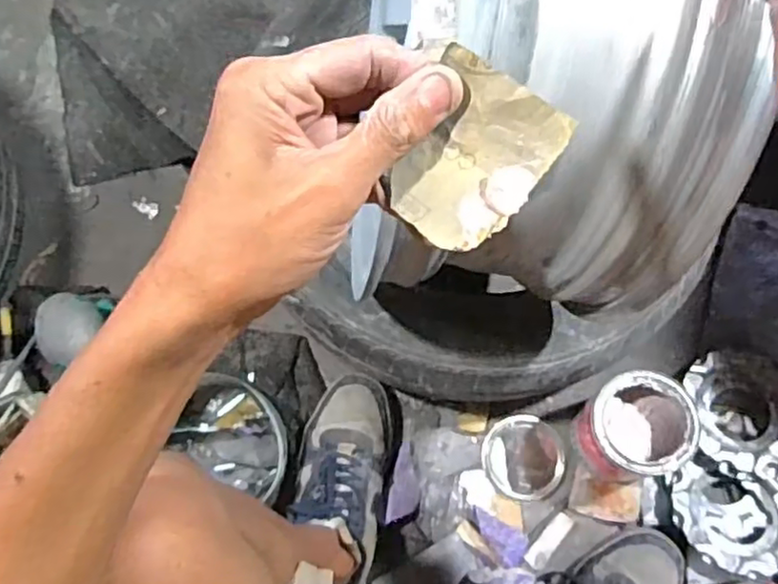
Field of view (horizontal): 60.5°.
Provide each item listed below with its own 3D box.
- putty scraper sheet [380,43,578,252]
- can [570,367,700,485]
[{"bbox_3d":[0.029,-0.048,0.248,0.051,0.022,0.063,36,80,9],"label":"putty scraper sheet"},{"bbox_3d":[0.274,0.153,0.759,0.104,0.140,0.107,0,77,2],"label":"can"}]

